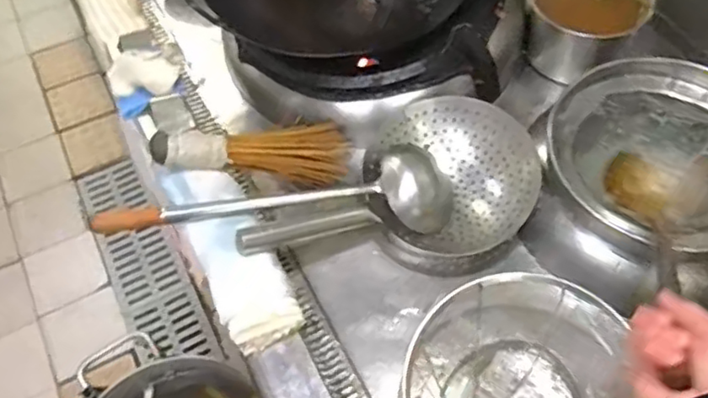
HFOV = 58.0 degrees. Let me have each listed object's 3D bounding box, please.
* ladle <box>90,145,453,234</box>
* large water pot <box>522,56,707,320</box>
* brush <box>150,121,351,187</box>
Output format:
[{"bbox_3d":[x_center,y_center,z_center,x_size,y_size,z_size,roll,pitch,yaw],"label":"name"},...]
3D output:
[{"bbox_3d":[-0.101,-0.010,0.921,0.487,0.095,0.125,-4,58,-1],"label":"ladle"},{"bbox_3d":[0.439,-0.023,0.939,0.316,0.182,0.302,14,59,10],"label":"large water pot"},{"bbox_3d":[-0.146,-0.073,0.950,0.291,0.051,0.088,0,53,-31],"label":"brush"}]

